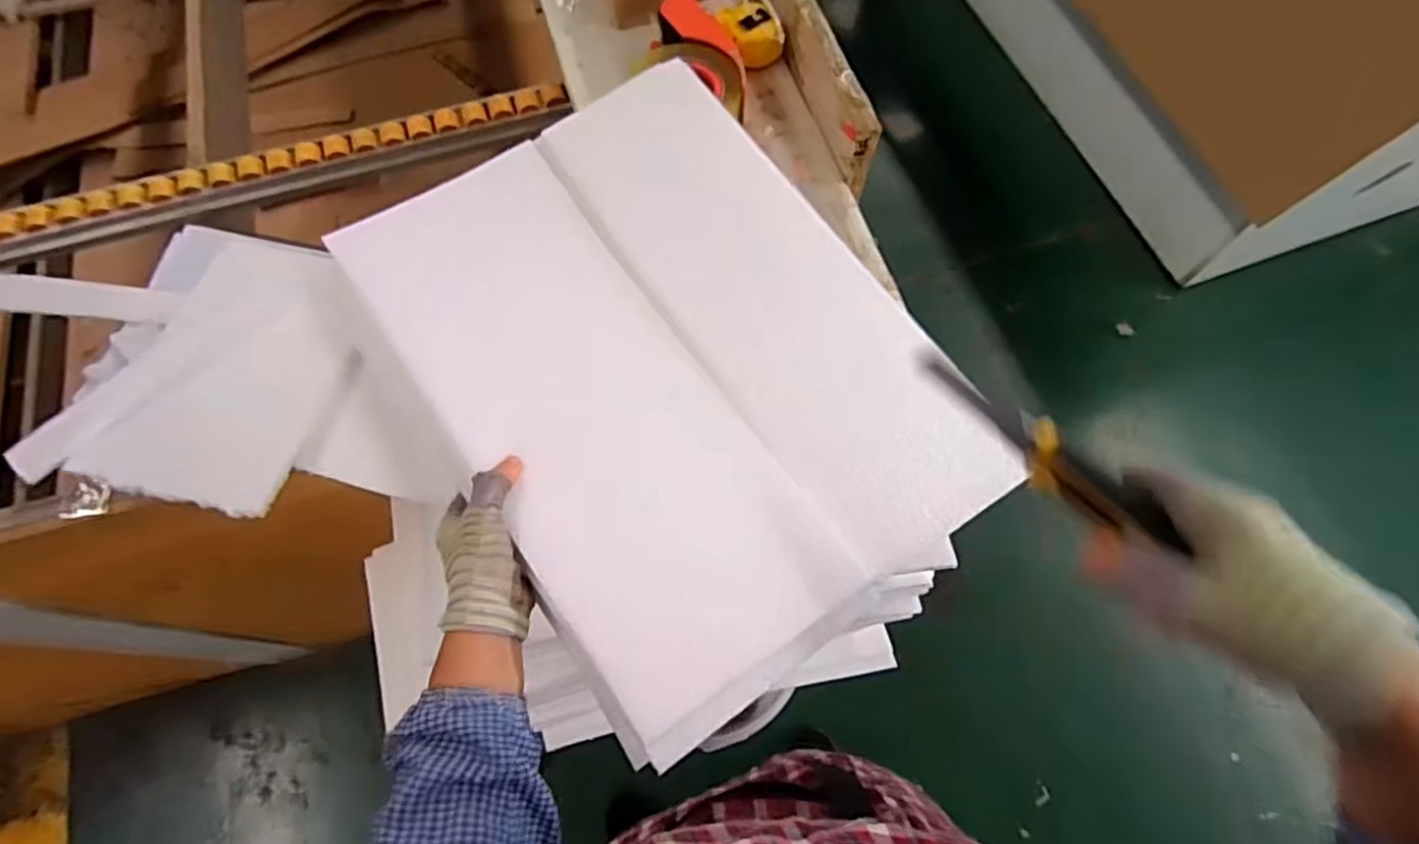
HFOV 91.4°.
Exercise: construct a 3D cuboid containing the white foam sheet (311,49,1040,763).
[{"bbox_3d":[-0.039,-0.063,0.545,0.343,0.031,0.490,-34,72,-12],"label":"white foam sheet"}]

